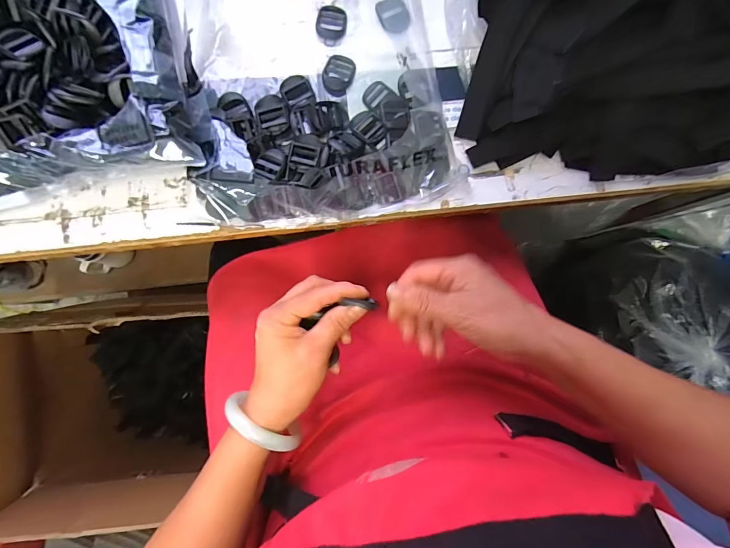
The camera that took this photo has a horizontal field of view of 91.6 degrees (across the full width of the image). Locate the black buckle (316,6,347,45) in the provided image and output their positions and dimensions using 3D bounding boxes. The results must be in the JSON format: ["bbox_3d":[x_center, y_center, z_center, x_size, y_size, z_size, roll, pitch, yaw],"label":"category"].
[{"bbox_3d":[-0.036,-0.270,0.385,0.032,0.004,0.041,3,85,-2],"label":"black buckle"}]

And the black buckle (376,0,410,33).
[{"bbox_3d":[0.032,-0.283,0.386,0.029,0.005,0.040,-30,87,-4],"label":"black buckle"}]

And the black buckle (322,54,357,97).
[{"bbox_3d":[-0.029,-0.211,0.379,0.032,0.006,0.044,22,85,0],"label":"black buckle"}]

